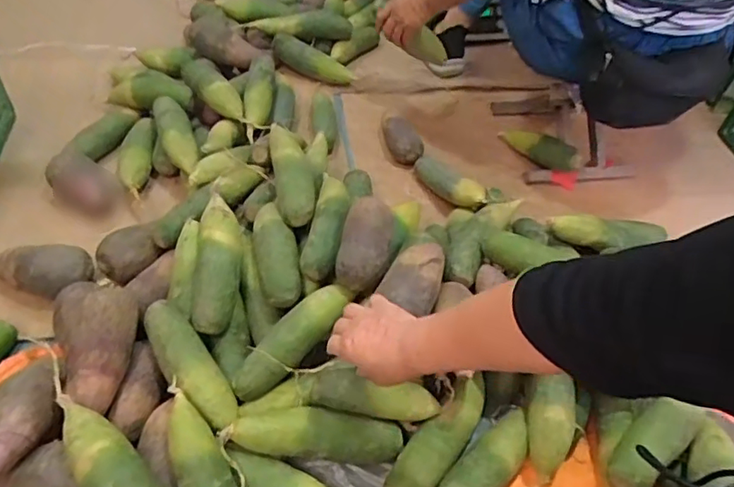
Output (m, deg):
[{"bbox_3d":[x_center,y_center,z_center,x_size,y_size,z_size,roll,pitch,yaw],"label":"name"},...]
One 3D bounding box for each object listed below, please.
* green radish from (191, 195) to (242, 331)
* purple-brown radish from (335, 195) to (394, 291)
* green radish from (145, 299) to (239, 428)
[{"bbox_3d":[-0.201,0.018,0.750,0.061,0.054,0.193,0,66,-7],"label":"green radish"},{"bbox_3d":[0.001,-0.003,0.752,0.068,0.057,0.132,14,65,6],"label":"purple-brown radish"},{"bbox_3d":[-0.222,0.147,0.695,0.058,0.048,0.182,-27,57,-27],"label":"green radish"}]

